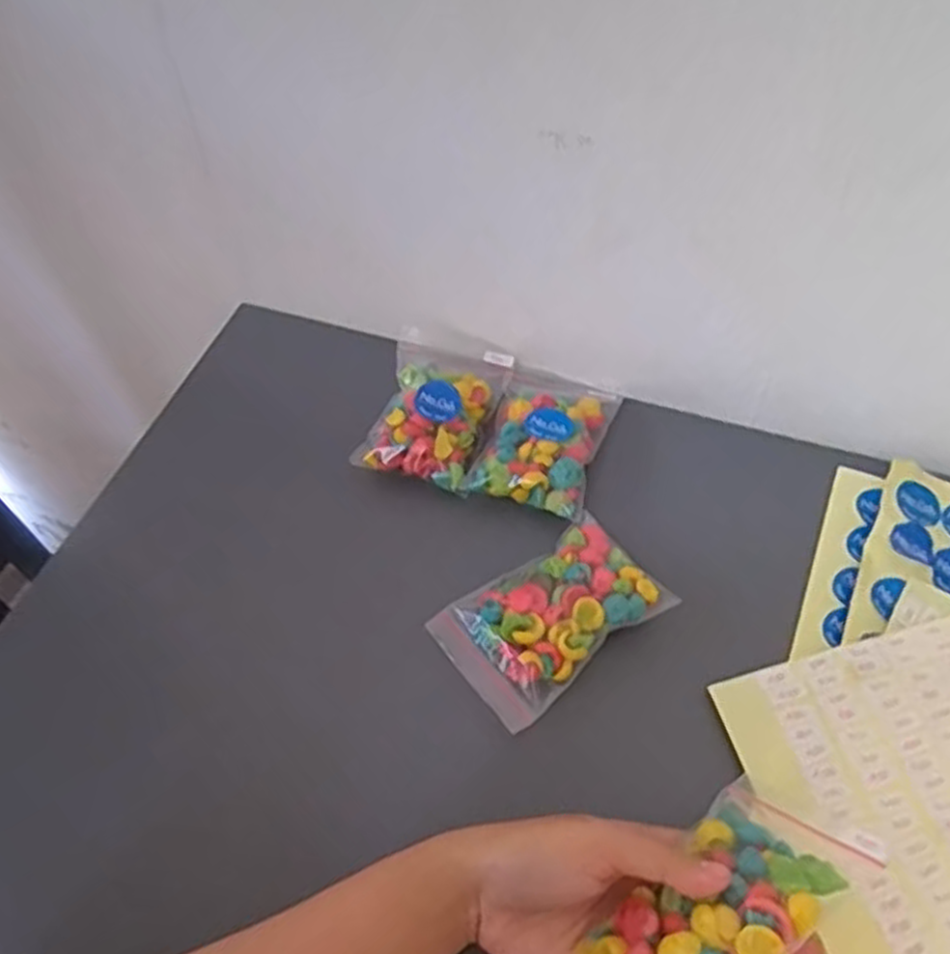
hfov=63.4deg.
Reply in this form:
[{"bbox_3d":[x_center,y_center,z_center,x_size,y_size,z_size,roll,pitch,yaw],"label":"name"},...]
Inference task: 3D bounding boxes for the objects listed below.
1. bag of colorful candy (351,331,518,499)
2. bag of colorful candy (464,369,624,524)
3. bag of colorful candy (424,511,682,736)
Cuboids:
[{"bbox_3d":[-0.026,-0.050,0.494,0.078,0.017,0.115,12,57,13],"label":"bag of colorful candy"},{"bbox_3d":[0.047,-0.029,0.482,0.068,0.022,0.112,15,58,15],"label":"bag of colorful candy"},{"bbox_3d":[0.040,0.072,0.415,0.111,0.018,0.074,-33,59,-17],"label":"bag of colorful candy"}]

